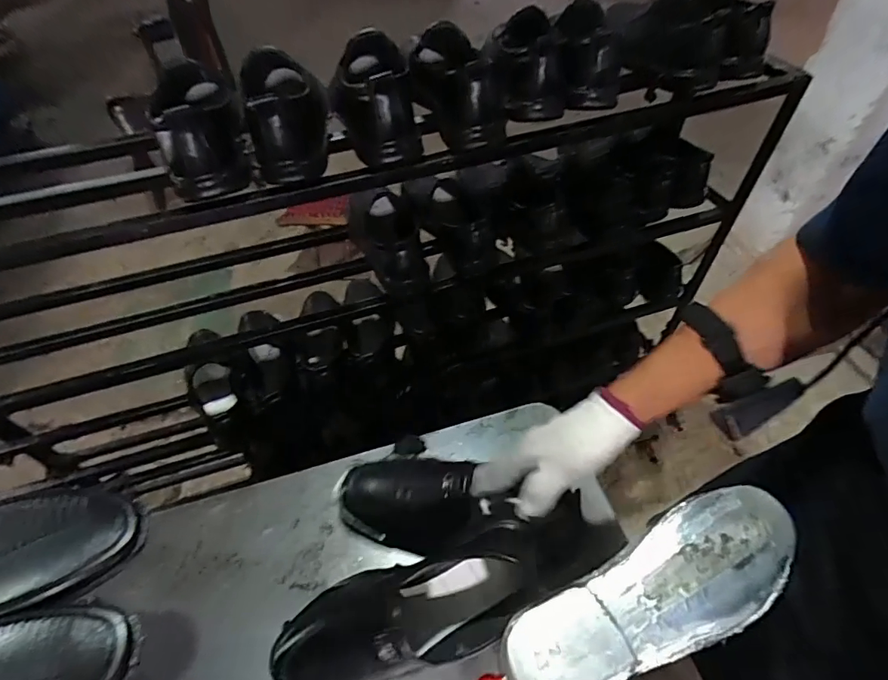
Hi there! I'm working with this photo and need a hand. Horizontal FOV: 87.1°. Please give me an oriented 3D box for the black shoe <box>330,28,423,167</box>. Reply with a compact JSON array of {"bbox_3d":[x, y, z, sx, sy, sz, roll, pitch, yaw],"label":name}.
[{"bbox_3d":[-0.096,-0.342,0.615,0.103,0.091,0.279,-7,50,-3],"label":"black shoe"}]

